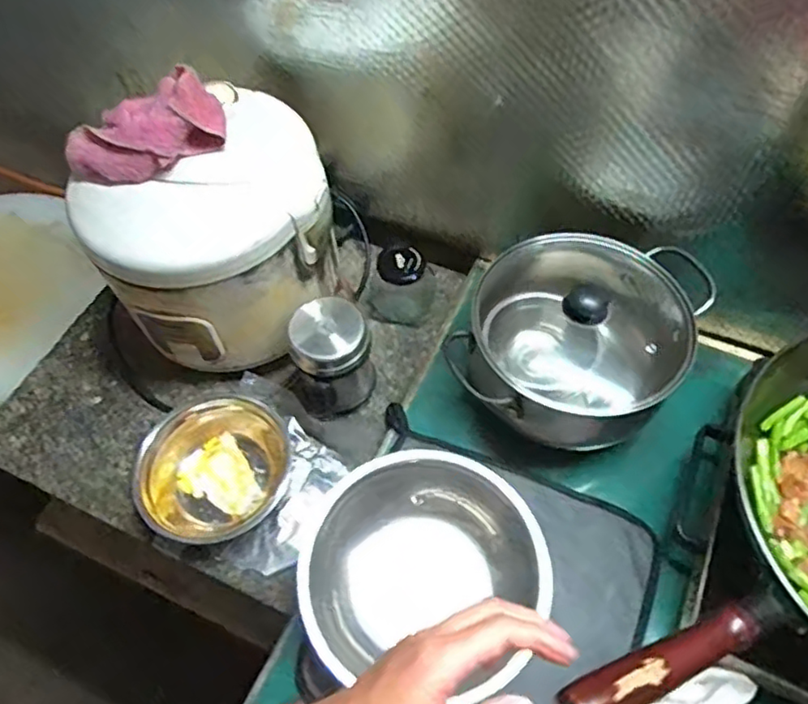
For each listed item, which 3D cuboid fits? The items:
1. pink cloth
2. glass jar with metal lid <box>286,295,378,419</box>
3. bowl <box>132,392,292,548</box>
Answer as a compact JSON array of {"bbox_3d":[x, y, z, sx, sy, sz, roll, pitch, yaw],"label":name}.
[{"bbox_3d":[-0.247,-0.199,0.600,0.159,0.066,0.057,-19,58,12],"label":"pink cloth"},{"bbox_3d":[-0.081,0.010,0.705,0.083,0.127,0.079,-1,58,1],"label":"glass jar with metal lid"},{"bbox_3d":[-0.204,0.126,0.698,0.140,0.066,0.173,38,66,22],"label":"bowl"}]

